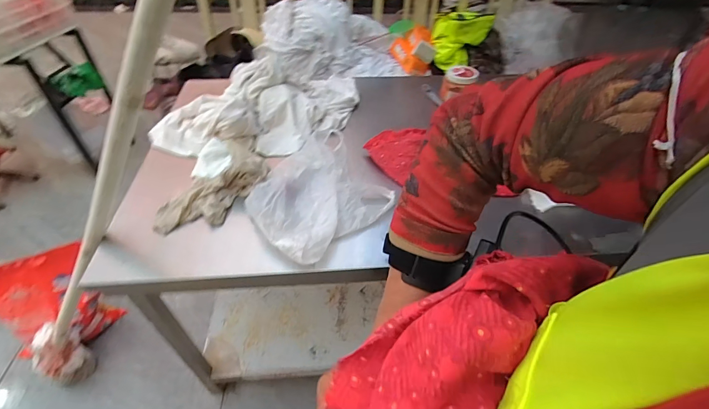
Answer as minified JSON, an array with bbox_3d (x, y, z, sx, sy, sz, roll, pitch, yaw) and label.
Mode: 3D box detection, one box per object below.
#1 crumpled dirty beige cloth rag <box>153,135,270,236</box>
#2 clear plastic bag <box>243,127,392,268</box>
[{"bbox_3d":[-0.301,-0.055,0.805,0.165,0.079,0.325,19,48,17],"label":"crumpled dirty beige cloth rag"},{"bbox_3d":[-0.091,-0.037,0.796,0.315,0.044,0.297,-33,54,-30],"label":"clear plastic bag"}]

